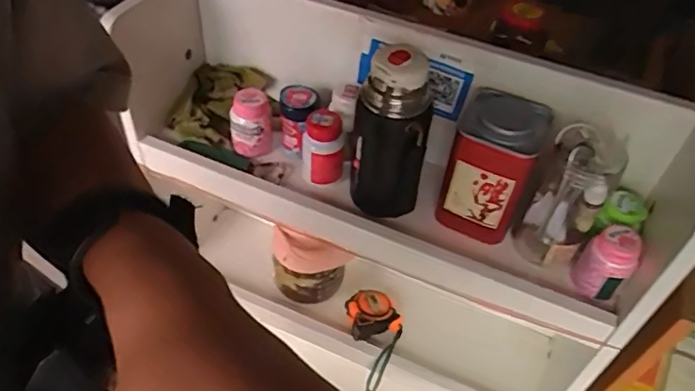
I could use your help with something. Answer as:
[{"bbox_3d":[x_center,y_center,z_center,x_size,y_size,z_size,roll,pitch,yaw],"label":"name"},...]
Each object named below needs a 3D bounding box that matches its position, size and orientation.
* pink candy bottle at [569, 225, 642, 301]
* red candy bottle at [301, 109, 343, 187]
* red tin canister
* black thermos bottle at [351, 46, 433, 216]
[{"bbox_3d":[0.258,0.067,0.557,0.048,0.076,0.040,28,50,18],"label":"pink candy bottle"},{"bbox_3d":[-0.029,-0.053,0.651,0.047,0.087,0.038,7,47,0],"label":"red candy bottle"},{"bbox_3d":[0.152,-0.032,0.600,0.086,0.147,0.088,20,48,11],"label":"red tin canister"},{"bbox_3d":[0.044,-0.057,0.579,0.070,0.185,0.069,-1,48,-8],"label":"black thermos bottle"}]

